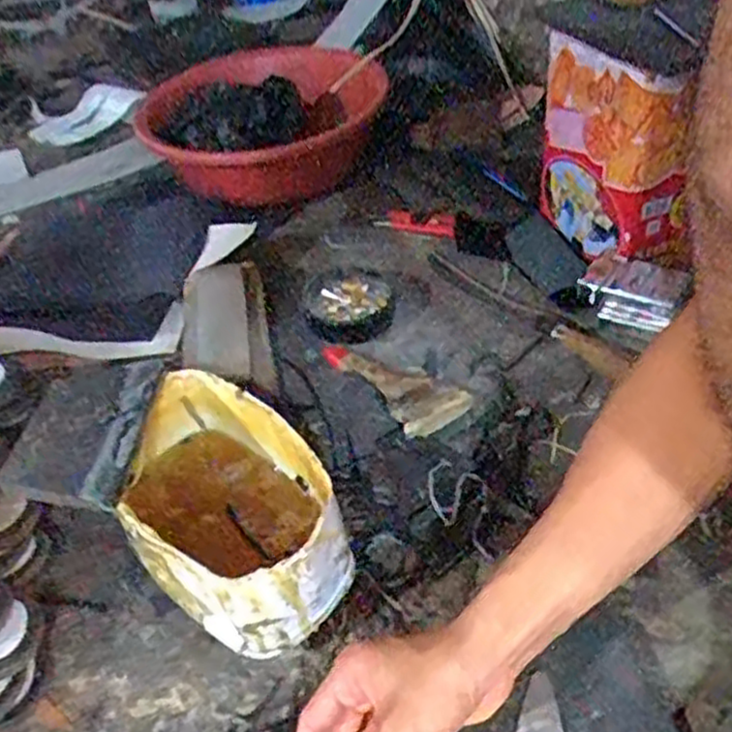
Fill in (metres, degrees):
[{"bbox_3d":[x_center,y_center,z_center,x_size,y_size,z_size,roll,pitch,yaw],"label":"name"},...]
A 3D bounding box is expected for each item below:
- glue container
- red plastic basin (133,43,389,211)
[{"bbox_3d":[-0.104,0.113,0.563,0.129,0.127,0.201,-28,46,-19],"label":"glue container"},{"bbox_3d":[-0.139,-0.349,1.060,0.323,0.125,0.339,-5,41,4],"label":"red plastic basin"}]

